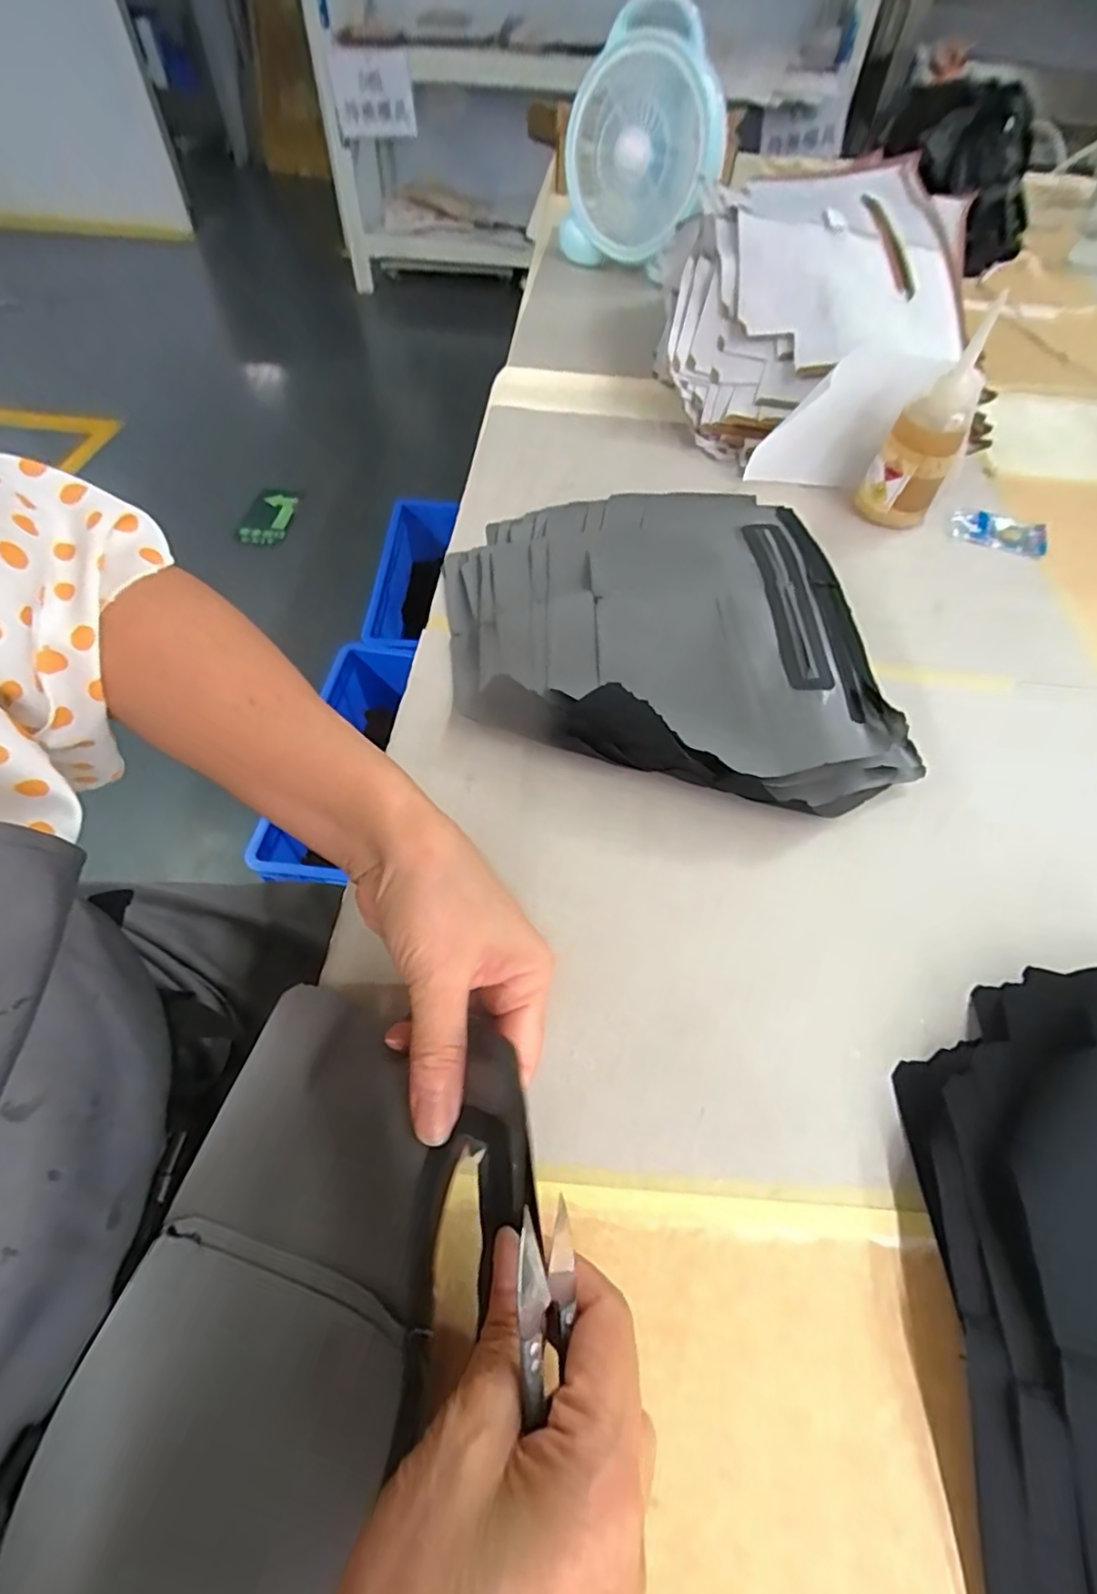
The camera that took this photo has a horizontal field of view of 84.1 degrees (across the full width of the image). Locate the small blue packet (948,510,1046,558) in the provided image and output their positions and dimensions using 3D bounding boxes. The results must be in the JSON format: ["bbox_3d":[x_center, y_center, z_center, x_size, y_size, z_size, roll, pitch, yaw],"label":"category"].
[{"bbox_3d":[0.429,-0.253,0.578,0.082,0.012,0.048,22,58,11],"label":"small blue packet"}]

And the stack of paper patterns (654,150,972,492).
[{"bbox_3d":[0.277,-0.540,0.680,0.273,0.160,0.456,17,57,8],"label":"stack of paper patterns"}]

